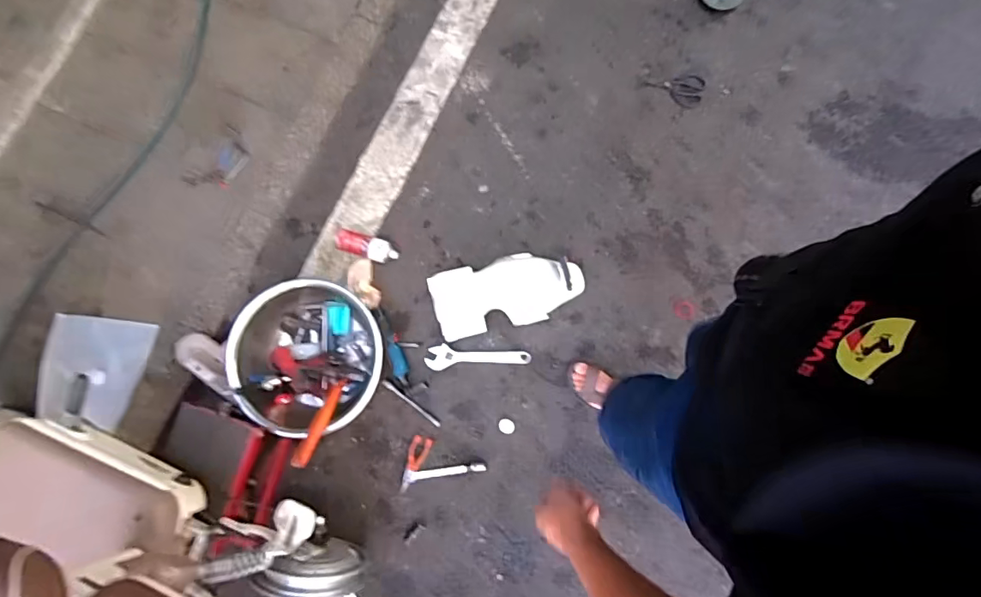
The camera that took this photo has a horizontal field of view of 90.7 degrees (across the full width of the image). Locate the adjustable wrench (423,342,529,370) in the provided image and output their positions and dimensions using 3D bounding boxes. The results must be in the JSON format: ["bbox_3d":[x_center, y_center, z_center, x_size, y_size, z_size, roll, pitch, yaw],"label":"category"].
[{"bbox_3d":[-0.038,0.163,1.405,0.298,0.011,0.070,-5,80,4],"label":"adjustable wrench"}]

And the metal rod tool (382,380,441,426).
[{"bbox_3d":[-0.226,0.299,1.384,0.203,0.016,0.018,37,85,9],"label":"metal rod tool"}]

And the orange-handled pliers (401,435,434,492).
[{"bbox_3d":[-0.217,0.460,1.361,0.058,0.010,0.154,24,83,8],"label":"orange-handled pliers"}]

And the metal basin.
[{"bbox_3d":[-0.506,0.162,1.345,0.376,0.132,0.393,-1,81,4],"label":"metal basin"}]

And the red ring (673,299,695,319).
[{"bbox_3d":[0.560,0.030,1.400,0.059,0.004,0.057,-1,81,4],"label":"red ring"}]

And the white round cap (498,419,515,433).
[{"bbox_3d":[0.045,0.359,1.362,0.046,0.006,0.036,25,83,8],"label":"white round cap"}]

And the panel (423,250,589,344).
[{"bbox_3d":[0.056,-0.023,1.372,0.427,0.120,0.187,-16,80,2],"label":"panel"}]

